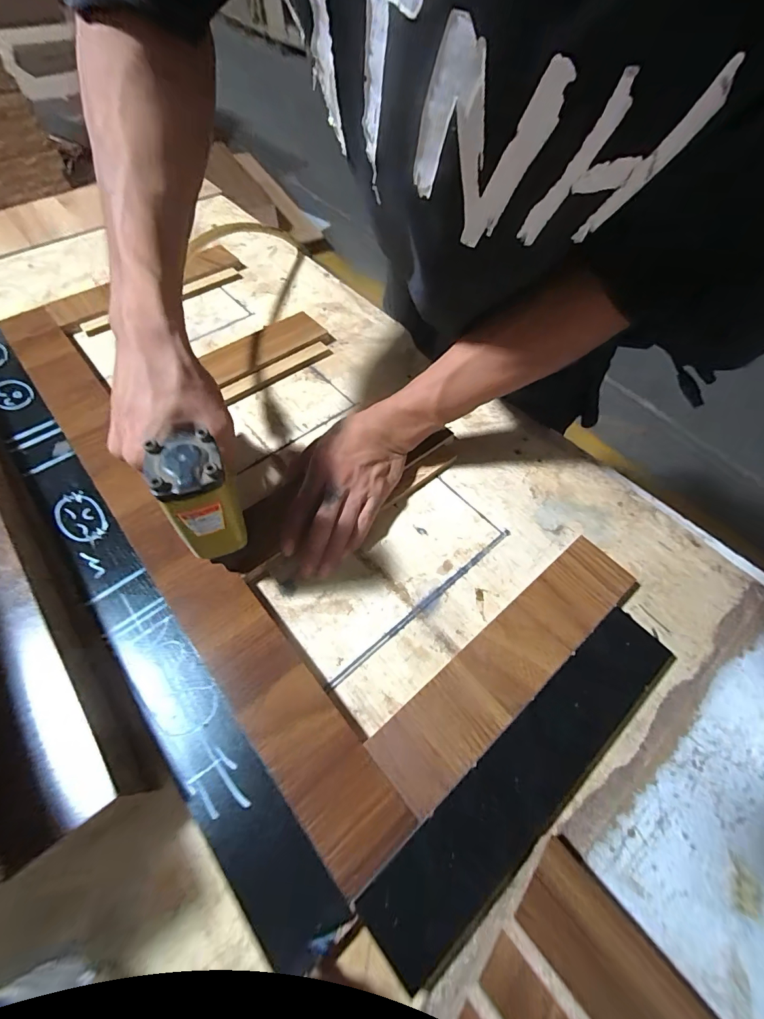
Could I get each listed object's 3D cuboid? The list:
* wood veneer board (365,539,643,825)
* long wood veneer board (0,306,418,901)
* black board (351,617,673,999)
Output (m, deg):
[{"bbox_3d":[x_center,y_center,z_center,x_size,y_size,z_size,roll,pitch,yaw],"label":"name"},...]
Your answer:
[{"bbox_3d":[0.107,0.118,0.340,0.262,0.016,0.062,-34,65,-24],"label":"wood veneer board"},{"bbox_3d":[-0.236,-0.017,0.415,0.064,0.007,0.733,-34,65,-24],"label":"long wood veneer board"},{"bbox_3d":[0.112,0.183,0.301,0.290,0.013,0.058,-34,65,-24],"label":"black board"}]

